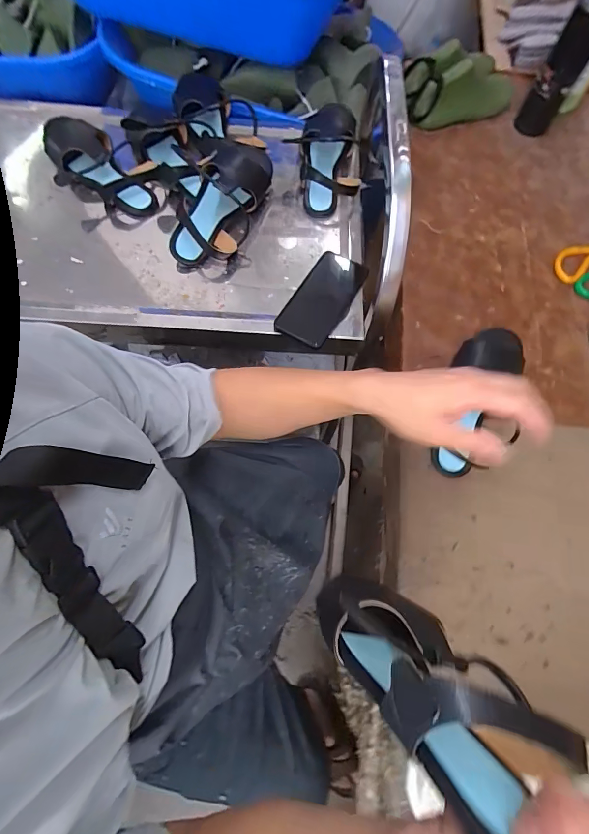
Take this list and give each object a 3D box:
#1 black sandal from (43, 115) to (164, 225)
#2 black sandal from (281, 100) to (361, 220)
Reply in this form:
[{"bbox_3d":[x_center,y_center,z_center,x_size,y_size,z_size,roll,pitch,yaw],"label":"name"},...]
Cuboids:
[{"bbox_3d":[-0.327,-0.409,0.618,0.243,0.066,0.120,38,73,12],"label":"black sandal"},{"bbox_3d":[0.048,-0.439,0.628,0.113,0.055,0.221,2,69,-1],"label":"black sandal"}]

